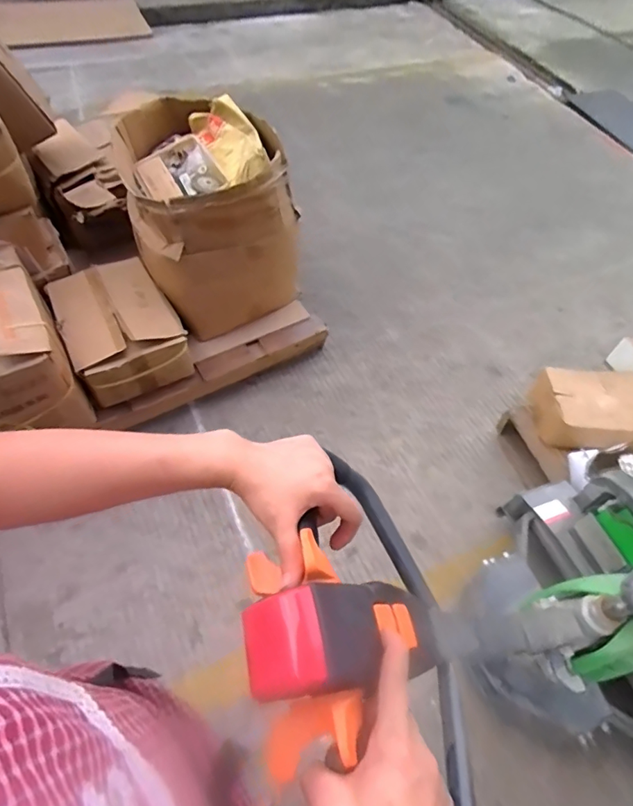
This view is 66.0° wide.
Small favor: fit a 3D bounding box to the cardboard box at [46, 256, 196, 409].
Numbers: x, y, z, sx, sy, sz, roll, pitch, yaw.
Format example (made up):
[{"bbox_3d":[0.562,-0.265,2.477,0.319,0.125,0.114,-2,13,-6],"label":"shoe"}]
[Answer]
[{"bbox_3d":[-0.604,-0.237,1.504,0.314,0.191,0.413,-25,59,-18],"label":"cardboard box"}]

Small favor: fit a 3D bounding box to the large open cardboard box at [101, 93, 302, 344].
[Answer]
[{"bbox_3d":[-0.376,-0.642,1.605,0.467,0.489,0.622,-22,58,-16],"label":"large open cardboard box"}]

